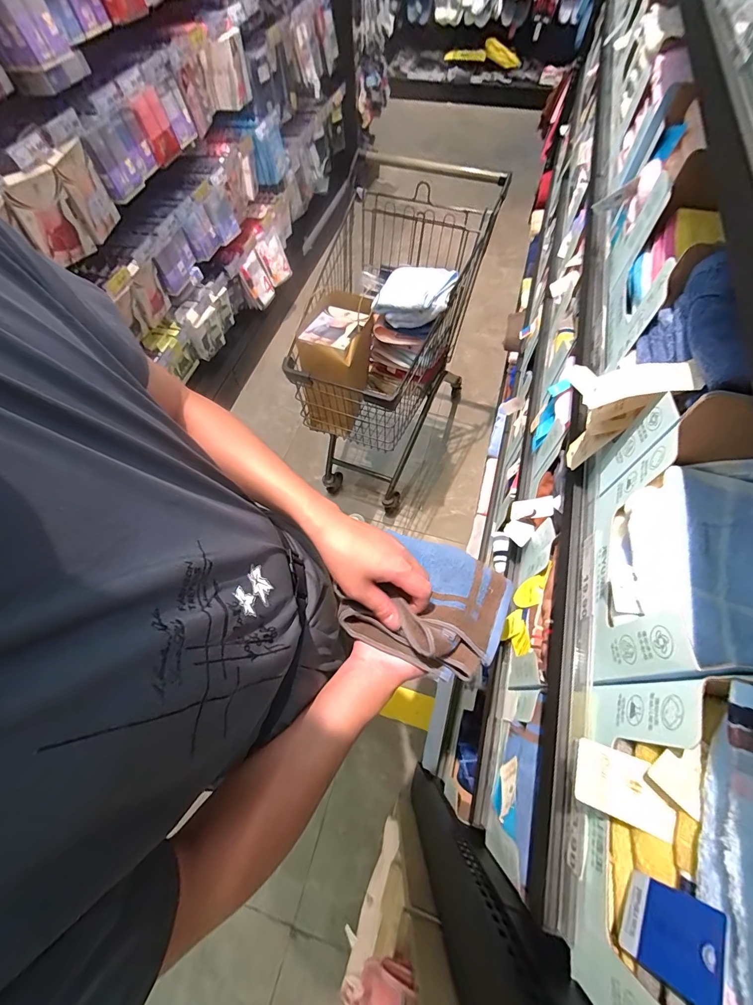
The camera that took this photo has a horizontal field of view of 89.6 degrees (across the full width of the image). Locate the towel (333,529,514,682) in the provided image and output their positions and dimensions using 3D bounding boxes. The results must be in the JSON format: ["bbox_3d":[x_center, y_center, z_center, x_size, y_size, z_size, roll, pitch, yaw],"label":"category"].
[{"bbox_3d":[0.063,0.115,0.470,0.192,0.060,0.179,28,37,12],"label":"towel"}]

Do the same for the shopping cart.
[{"bbox_3d":[0.057,-0.474,1.313,0.440,0.855,0.733,15,64,8],"label":"shopping cart"}]

